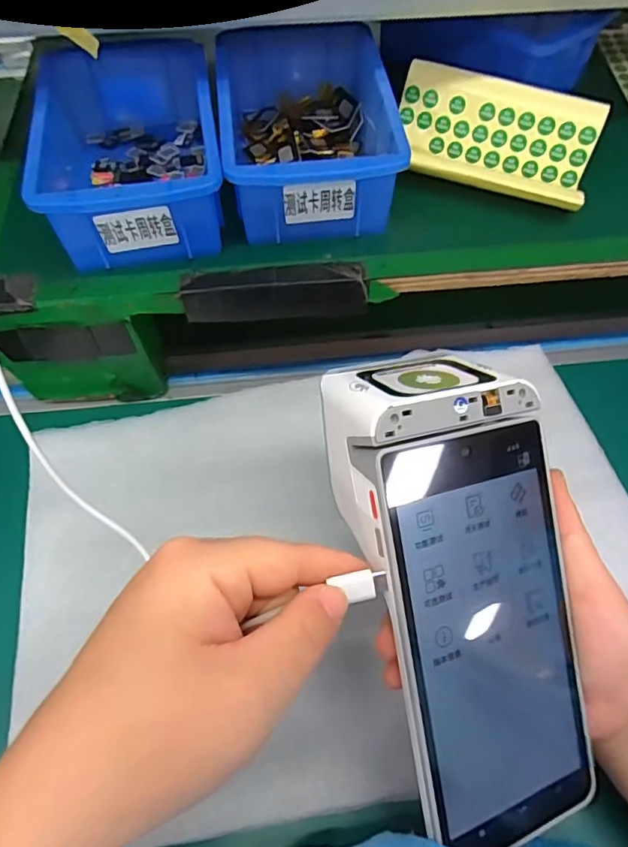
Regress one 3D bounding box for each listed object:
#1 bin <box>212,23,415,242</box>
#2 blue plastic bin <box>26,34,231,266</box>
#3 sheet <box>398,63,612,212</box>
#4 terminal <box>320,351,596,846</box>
[{"bbox_3d":[-0.006,-0.184,0.323,0.099,0.048,0.151,-7,62,-4],"label":"bin"},{"bbox_3d":[-0.105,-0.164,0.310,0.099,0.044,0.143,-8,61,-4],"label":"blue plastic bin"},{"bbox_3d":[0.109,-0.173,0.327,0.122,0.043,0.062,18,63,10],"label":"sheet"},{"bbox_3d":[0.064,0.071,0.224,0.087,0.046,0.197,-17,96,-10],"label":"terminal"}]

